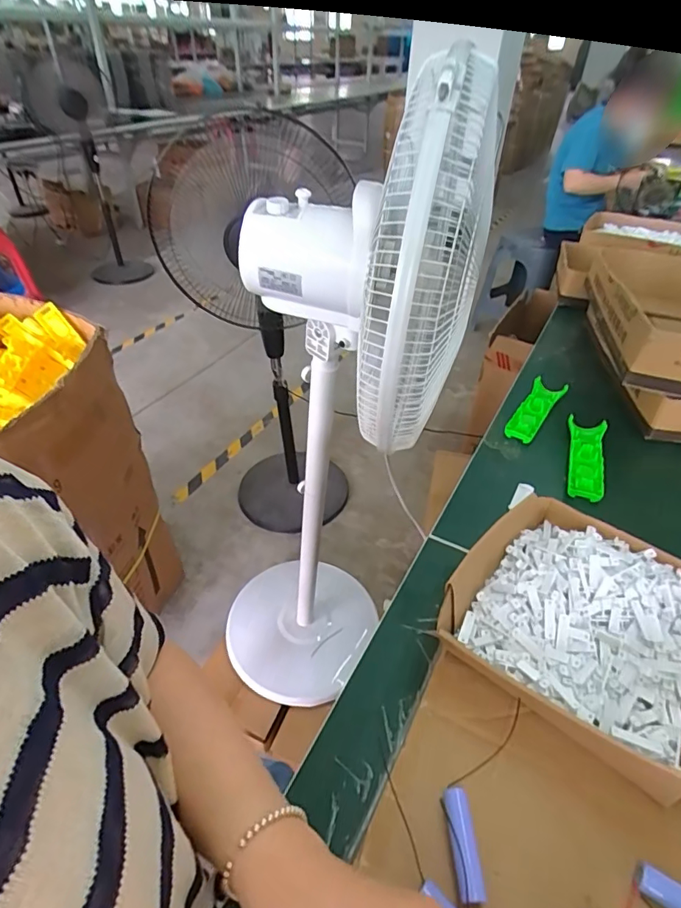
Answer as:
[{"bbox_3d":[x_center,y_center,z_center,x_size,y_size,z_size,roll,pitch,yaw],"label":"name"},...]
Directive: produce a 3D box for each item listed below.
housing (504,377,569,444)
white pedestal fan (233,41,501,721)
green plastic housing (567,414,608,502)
[{"bbox_3d":[0.315,-0.075,0.784,0.046,0.031,0.163,25,46,25],"label":"housing"},{"bbox_3d":[-0.047,0.034,0.849,0.408,1.066,0.438,14,42,14],"label":"white pedestal fan"},{"bbox_3d":[0.353,0.001,0.699,0.045,0.020,0.172,14,42,15],"label":"green plastic housing"}]

